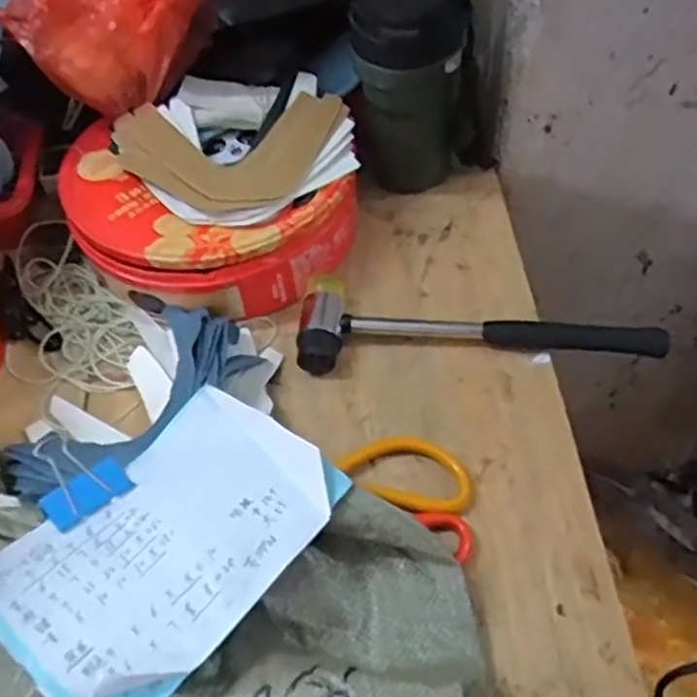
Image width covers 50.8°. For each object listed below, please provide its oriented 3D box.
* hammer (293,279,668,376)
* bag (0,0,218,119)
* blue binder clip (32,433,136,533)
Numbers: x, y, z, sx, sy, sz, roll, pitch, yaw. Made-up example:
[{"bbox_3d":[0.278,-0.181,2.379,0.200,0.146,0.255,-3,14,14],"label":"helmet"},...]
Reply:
[{"bbox_3d":[0.101,-0.019,0.564,0.276,0.033,0.077,-1,55,4],"label":"hammer"},{"bbox_3d":[-0.201,-0.286,0.611,0.162,0.130,0.138,-21,56,-11],"label":"bag"},{"bbox_3d":[-0.172,0.079,0.456,0.049,0.019,0.055,-40,62,-22],"label":"blue binder clip"}]

